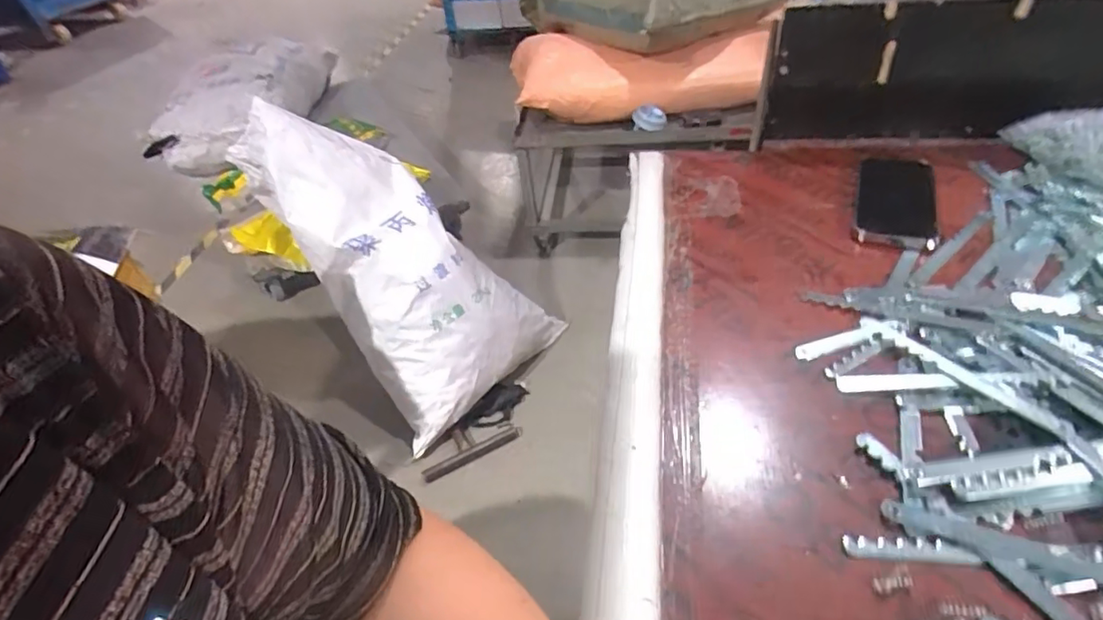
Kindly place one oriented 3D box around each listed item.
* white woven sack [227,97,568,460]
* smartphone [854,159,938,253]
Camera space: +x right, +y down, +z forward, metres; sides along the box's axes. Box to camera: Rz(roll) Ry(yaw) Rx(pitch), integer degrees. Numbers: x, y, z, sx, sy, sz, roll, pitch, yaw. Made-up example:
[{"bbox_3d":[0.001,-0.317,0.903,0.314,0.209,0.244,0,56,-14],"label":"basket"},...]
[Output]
[{"bbox_3d":[-0.381,-0.117,1.351,0.782,0.260,0.435,50,59,-4],"label":"white woven sack"},{"bbox_3d":[0.346,-0.110,0.587,0.069,0.009,0.153,11,45,19],"label":"smartphone"}]

